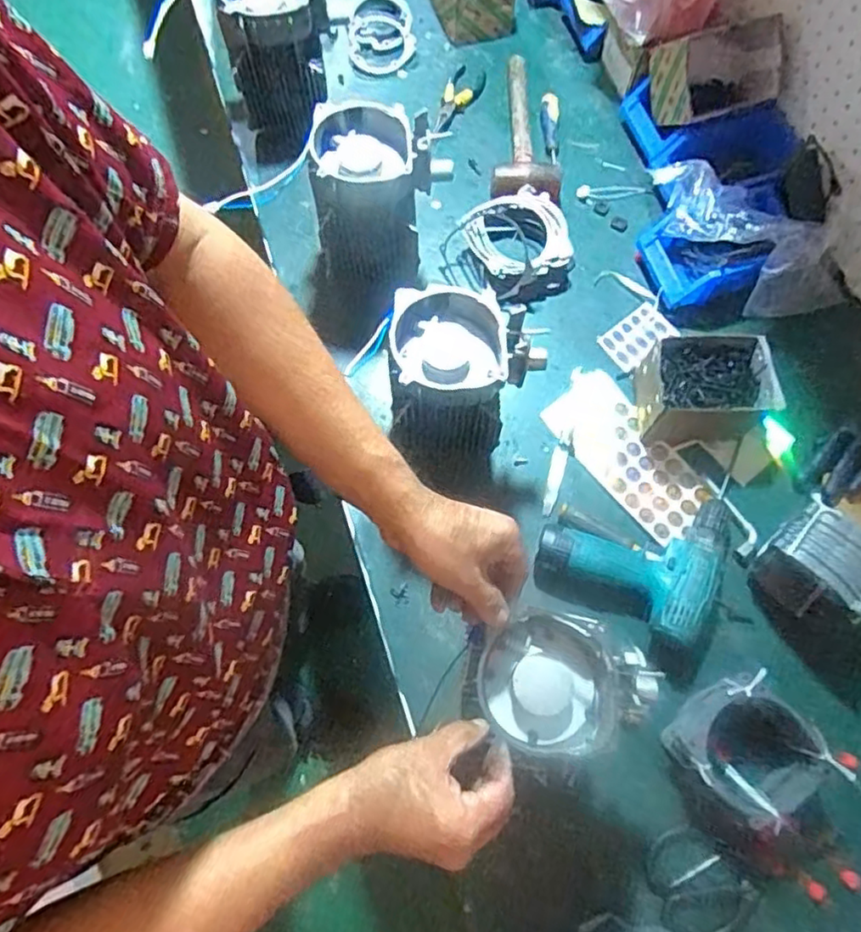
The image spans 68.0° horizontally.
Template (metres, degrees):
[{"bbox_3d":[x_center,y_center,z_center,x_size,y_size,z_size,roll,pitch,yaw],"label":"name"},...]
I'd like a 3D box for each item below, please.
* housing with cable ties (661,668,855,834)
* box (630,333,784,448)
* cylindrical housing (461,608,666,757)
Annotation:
[{"bbox_3d":[0.327,0.296,0.665,0.124,0.071,0.144,-37,76,-12],"label":"housing with cable ties"},{"bbox_3d":[0.336,-0.096,0.800,0.160,0.096,0.112,-5,71,-3],"label":"box"},{"bbox_3d":[0.117,0.186,0.543,0.156,0.047,0.116,13,71,4],"label":"cylindrical housing"}]

